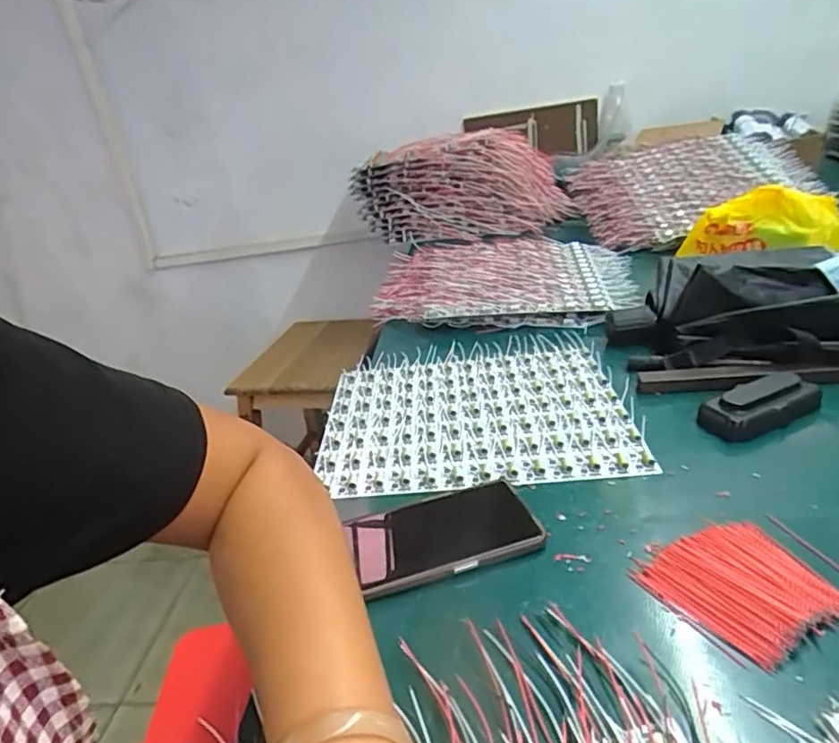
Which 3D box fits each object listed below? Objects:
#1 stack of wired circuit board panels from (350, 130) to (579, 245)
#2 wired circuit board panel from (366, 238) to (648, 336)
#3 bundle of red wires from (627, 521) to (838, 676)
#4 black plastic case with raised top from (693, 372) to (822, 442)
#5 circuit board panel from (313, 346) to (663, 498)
[{"bbox_3d":[0.076,-0.369,1.196,0.431,0.177,0.079,-1,27,19],"label":"stack of wired circuit board panels"},{"bbox_3d":[0.127,-0.139,0.913,0.385,0.048,0.310,4,29,20],"label":"wired circuit board panel"},{"bbox_3d":[0.201,0.132,0.370,0.095,0.009,0.092,-18,29,-20],"label":"bundle of red wires"},{"bbox_3d":[0.308,0.029,0.534,0.109,0.030,0.047,-17,29,-18],"label":"black plastic case with raised top"},{"bbox_3d":[0.052,0.040,0.599,0.290,0.010,0.239,-5,27,5],"label":"circuit board panel"}]

